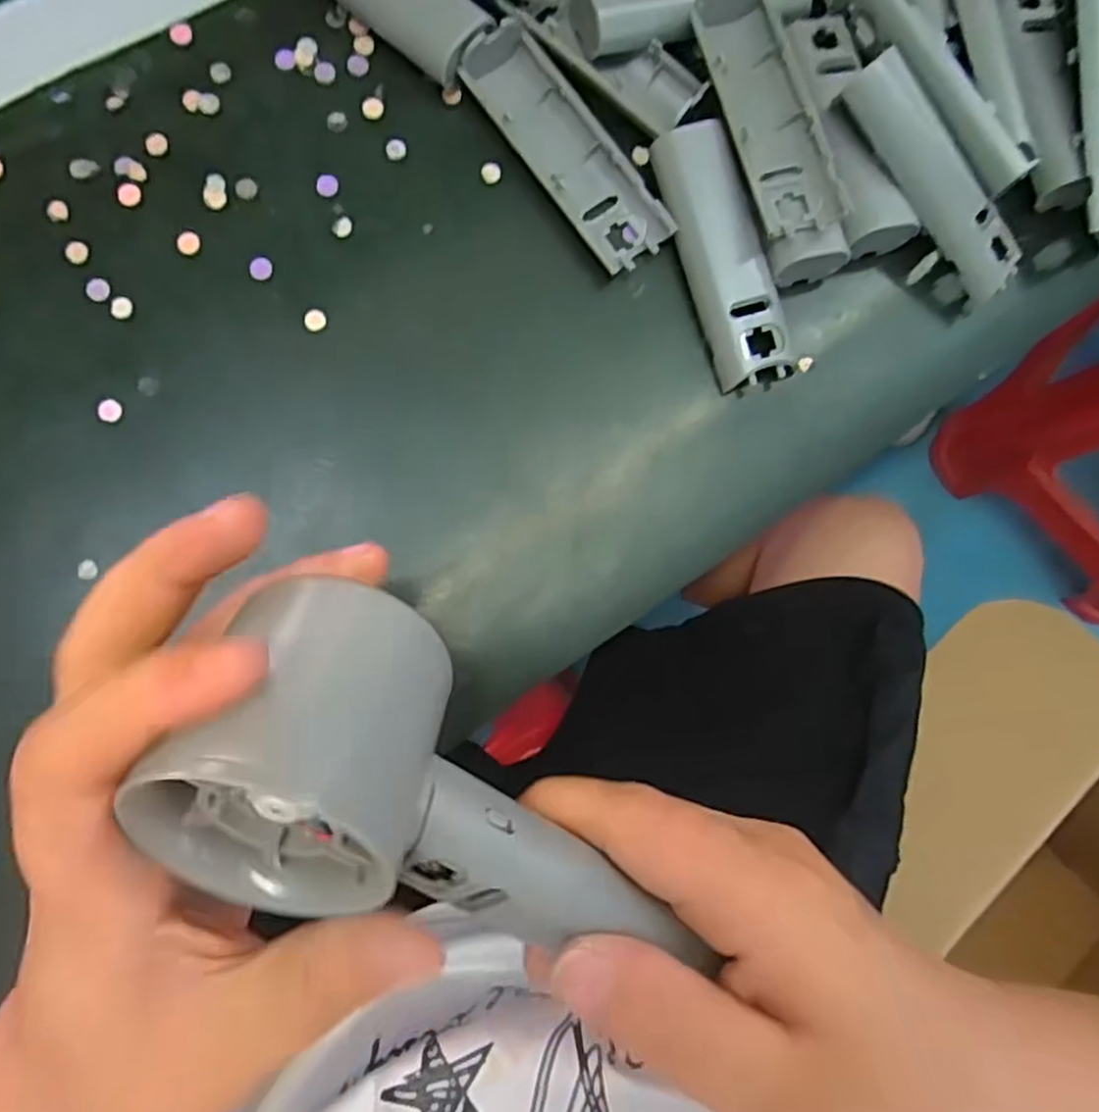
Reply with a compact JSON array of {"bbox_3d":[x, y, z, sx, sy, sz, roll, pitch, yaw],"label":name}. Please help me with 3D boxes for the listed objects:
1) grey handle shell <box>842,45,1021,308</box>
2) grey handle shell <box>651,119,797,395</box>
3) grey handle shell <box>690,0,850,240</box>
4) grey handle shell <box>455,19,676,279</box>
[{"bbox_3d":[0.157,-0.153,0.296,0.029,0.012,0.102,-46,106,-7],"label":"grey handle shell"},{"bbox_3d":[0.071,-0.121,0.295,0.031,0.013,0.105,-15,84,-8],"label":"grey handle shell"},{"bbox_3d":[0.085,-0.178,0.295,0.034,0.019,0.107,-14,84,-7],"label":"grey handle shell"},{"bbox_3d":[0.006,-0.164,0.296,0.033,0.017,0.103,-38,88,-9],"label":"grey handle shell"}]

